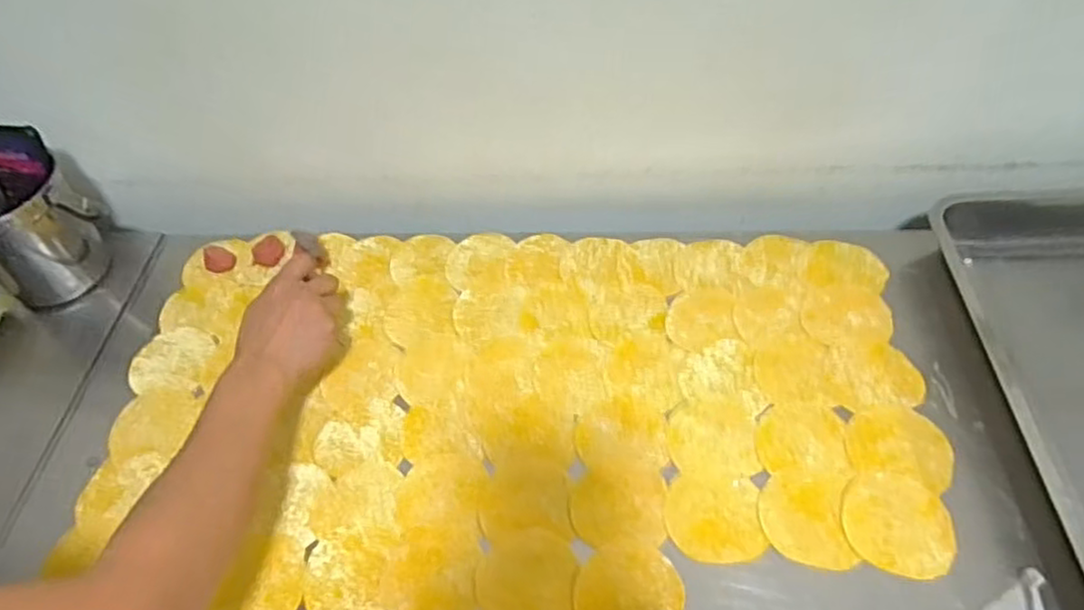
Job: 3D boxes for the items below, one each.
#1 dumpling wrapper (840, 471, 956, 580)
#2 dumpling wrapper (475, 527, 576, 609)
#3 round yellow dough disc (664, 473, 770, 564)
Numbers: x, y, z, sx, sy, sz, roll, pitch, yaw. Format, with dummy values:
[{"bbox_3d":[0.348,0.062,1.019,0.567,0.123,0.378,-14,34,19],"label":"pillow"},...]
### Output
[{"bbox_3d":[0.284,0.173,0.560,0.080,0.004,0.082,6,54,12],"label":"dumpling wrapper"},{"bbox_3d":[-0.013,0.220,0.552,0.076,0.004,0.086,3,52,8],"label":"dumpling wrapper"},{"bbox_3d":[0.141,0.174,0.575,0.077,0.004,0.072,-3,52,3],"label":"round yellow dough disc"}]

